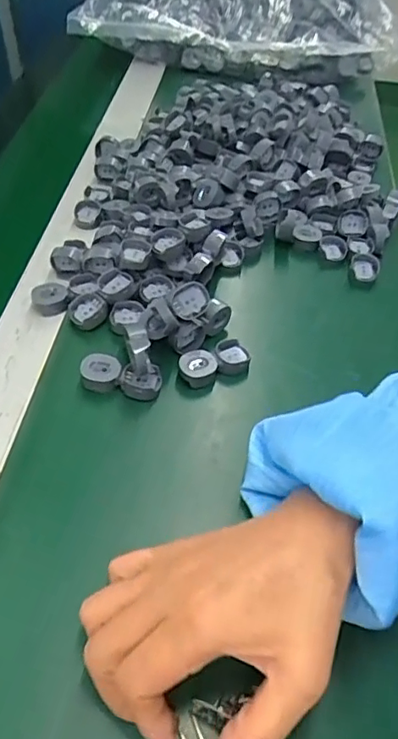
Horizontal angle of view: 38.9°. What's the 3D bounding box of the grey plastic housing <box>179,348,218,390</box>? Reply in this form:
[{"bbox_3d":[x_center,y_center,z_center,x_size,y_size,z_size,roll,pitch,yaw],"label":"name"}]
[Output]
[{"bbox_3d":[-0.001,0.000,0.416,0.027,0.017,0.023,6,49,1],"label":"grey plastic housing"}]

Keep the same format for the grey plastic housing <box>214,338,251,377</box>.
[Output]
[{"bbox_3d":[0.026,-0.010,0.429,0.026,0.010,0.029,2,49,-3],"label":"grey plastic housing"}]

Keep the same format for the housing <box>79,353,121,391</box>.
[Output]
[{"bbox_3d":[-0.070,0.002,0.406,0.027,0.015,0.023,11,49,5],"label":"housing"}]

